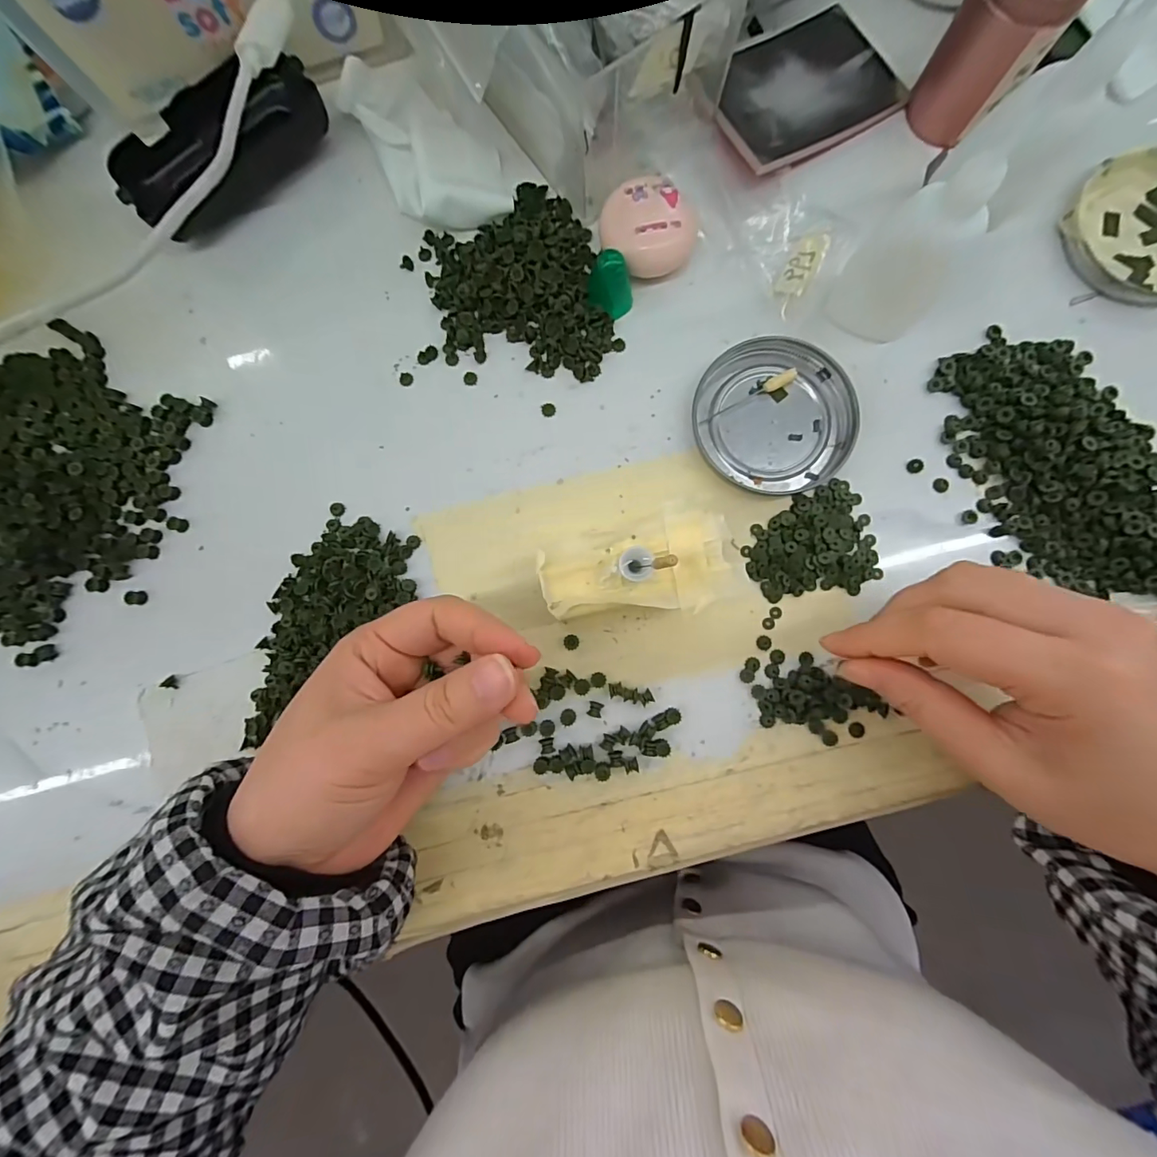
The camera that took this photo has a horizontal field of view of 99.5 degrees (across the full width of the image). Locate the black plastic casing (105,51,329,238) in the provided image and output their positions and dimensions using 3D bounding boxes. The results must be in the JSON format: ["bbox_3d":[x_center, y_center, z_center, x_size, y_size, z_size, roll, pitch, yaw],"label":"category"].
[{"bbox_3d":[-0.191,-0.232,0.263,0.110,0.028,0.045,-40,85,-2],"label":"black plastic casing"}]

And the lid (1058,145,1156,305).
[{"bbox_3d":[0.292,-0.179,0.248,0.076,0.010,0.077,0,85,2],"label":"lid"}]

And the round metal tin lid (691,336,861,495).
[{"bbox_3d":[0.099,-0.082,0.247,0.074,0.009,0.078,0,85,2],"label":"round metal tin lid"}]

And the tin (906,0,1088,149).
[{"bbox_3d":[0.194,-0.251,0.227,0.043,0.064,0.046,0,85,2],"label":"tin"}]

